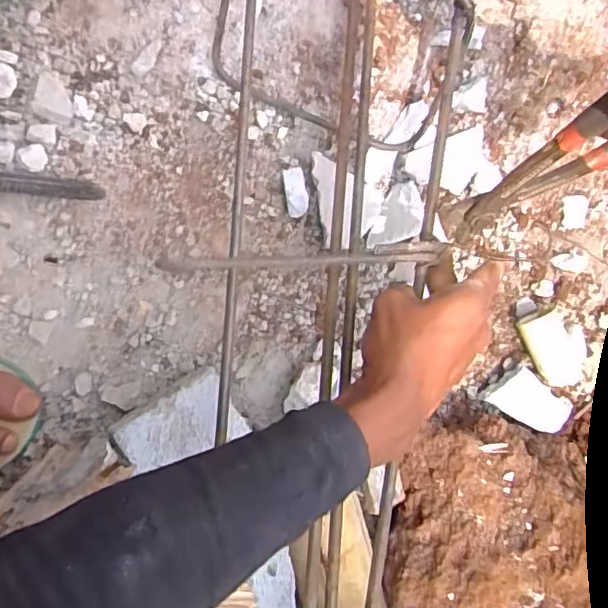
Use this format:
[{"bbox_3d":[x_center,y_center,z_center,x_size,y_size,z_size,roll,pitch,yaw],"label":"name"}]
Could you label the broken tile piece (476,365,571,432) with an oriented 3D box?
[{"bbox_3d":[0.216,0.092,0.540,0.079,0.015,0.042,30,81,4],"label":"broken tile piece"}]

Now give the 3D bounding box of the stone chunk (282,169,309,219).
[{"bbox_3d":[-0.007,-0.100,0.497,0.020,0.025,0.044,-7,80,-2],"label":"stone chunk"}]

